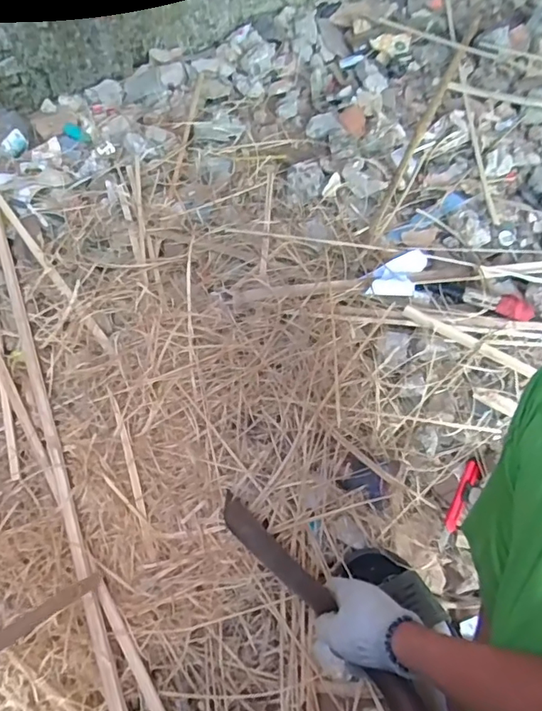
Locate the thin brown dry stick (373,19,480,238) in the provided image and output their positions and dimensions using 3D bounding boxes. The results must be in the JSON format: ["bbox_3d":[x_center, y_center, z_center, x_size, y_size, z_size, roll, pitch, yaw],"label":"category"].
[{"bbox_3d":[0.396,-0.601,1.282,0.028,0.019,0.895,23,62,11],"label":"thin brown dry stick"}]

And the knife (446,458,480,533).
[{"bbox_3d":[0.308,0.225,0.831,0.021,0.011,0.124,28,63,13],"label":"knife"}]

